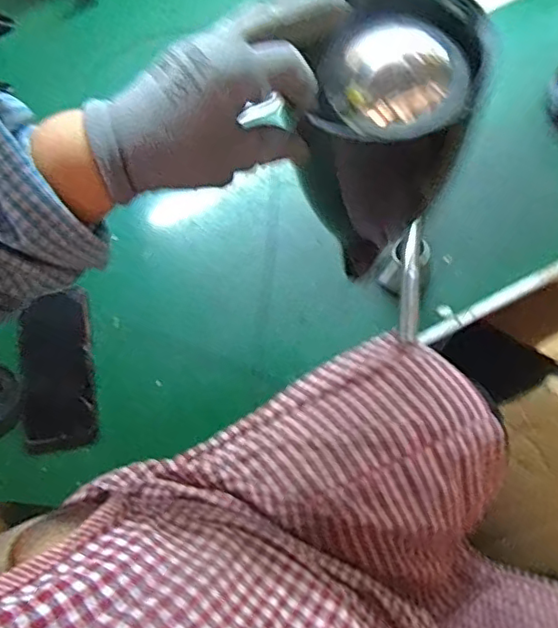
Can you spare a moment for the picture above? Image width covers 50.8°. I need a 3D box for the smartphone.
[{"bbox_3d":[-0.233,0.057,0.619,0.075,0.014,0.164,-7,73,0],"label":"smartphone"}]

